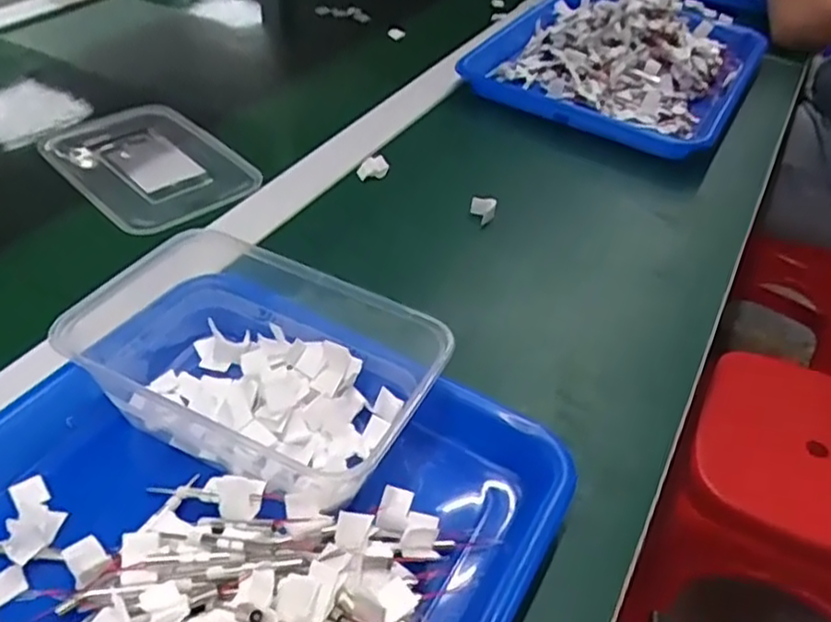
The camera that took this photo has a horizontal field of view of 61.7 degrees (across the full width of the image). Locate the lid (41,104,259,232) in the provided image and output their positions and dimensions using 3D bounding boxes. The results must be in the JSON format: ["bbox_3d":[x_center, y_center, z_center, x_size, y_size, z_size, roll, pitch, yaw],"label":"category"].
[{"bbox_3d":[-0.216,-0.121,0.553,0.176,0.011,0.114,36,50,28],"label":"lid"}]

